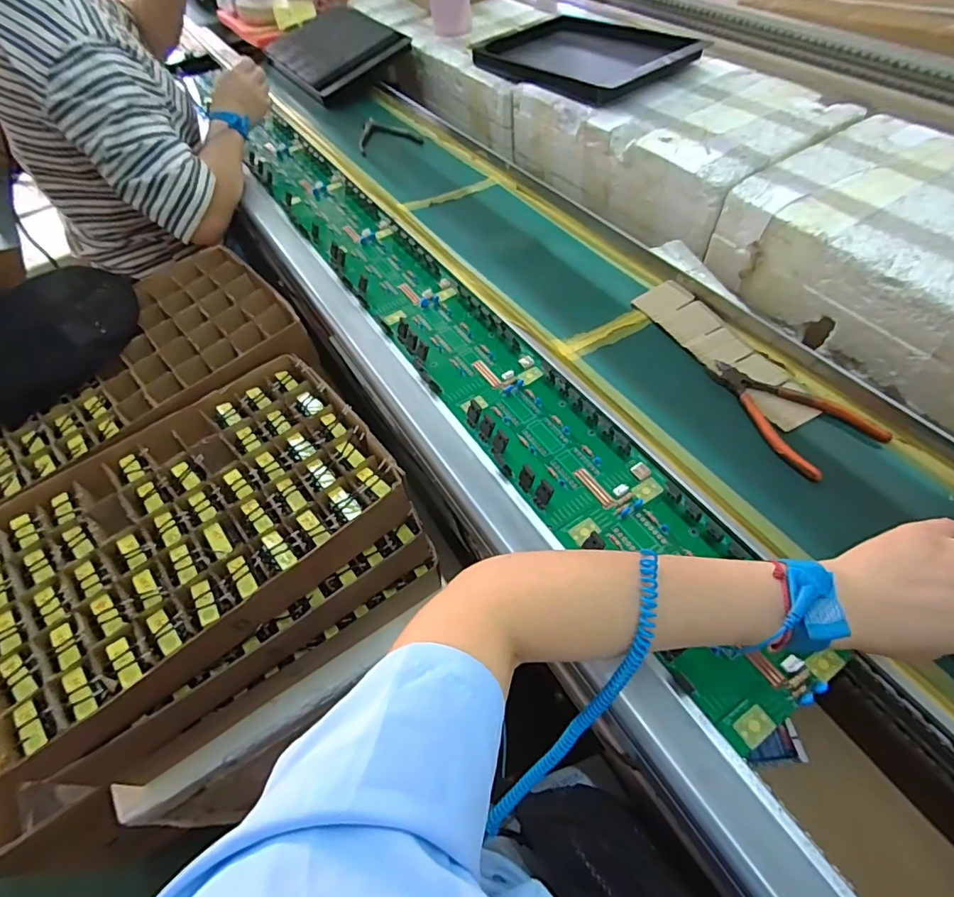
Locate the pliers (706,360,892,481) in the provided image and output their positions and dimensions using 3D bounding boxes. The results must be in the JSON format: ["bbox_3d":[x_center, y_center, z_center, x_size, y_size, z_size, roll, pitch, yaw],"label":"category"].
[{"bbox_3d":[0.293,-0.042,0.481,0.095,0.014,0.149,-27,57,-14],"label":"pliers"}]

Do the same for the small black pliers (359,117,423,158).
[{"bbox_3d":[-0.158,-0.558,0.890,0.110,0.007,0.136,-14,54,-5],"label":"small black pliers"}]

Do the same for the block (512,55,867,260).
[{"bbox_3d":[0.298,-0.479,0.787,0.291,0.123,0.423,-24,56,-12],"label":"block"}]

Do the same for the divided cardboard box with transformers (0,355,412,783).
[{"bbox_3d":[-0.287,0.087,0.516,0.390,0.067,0.275,-36,59,-19],"label":"divided cardboard box with transformers"}]

